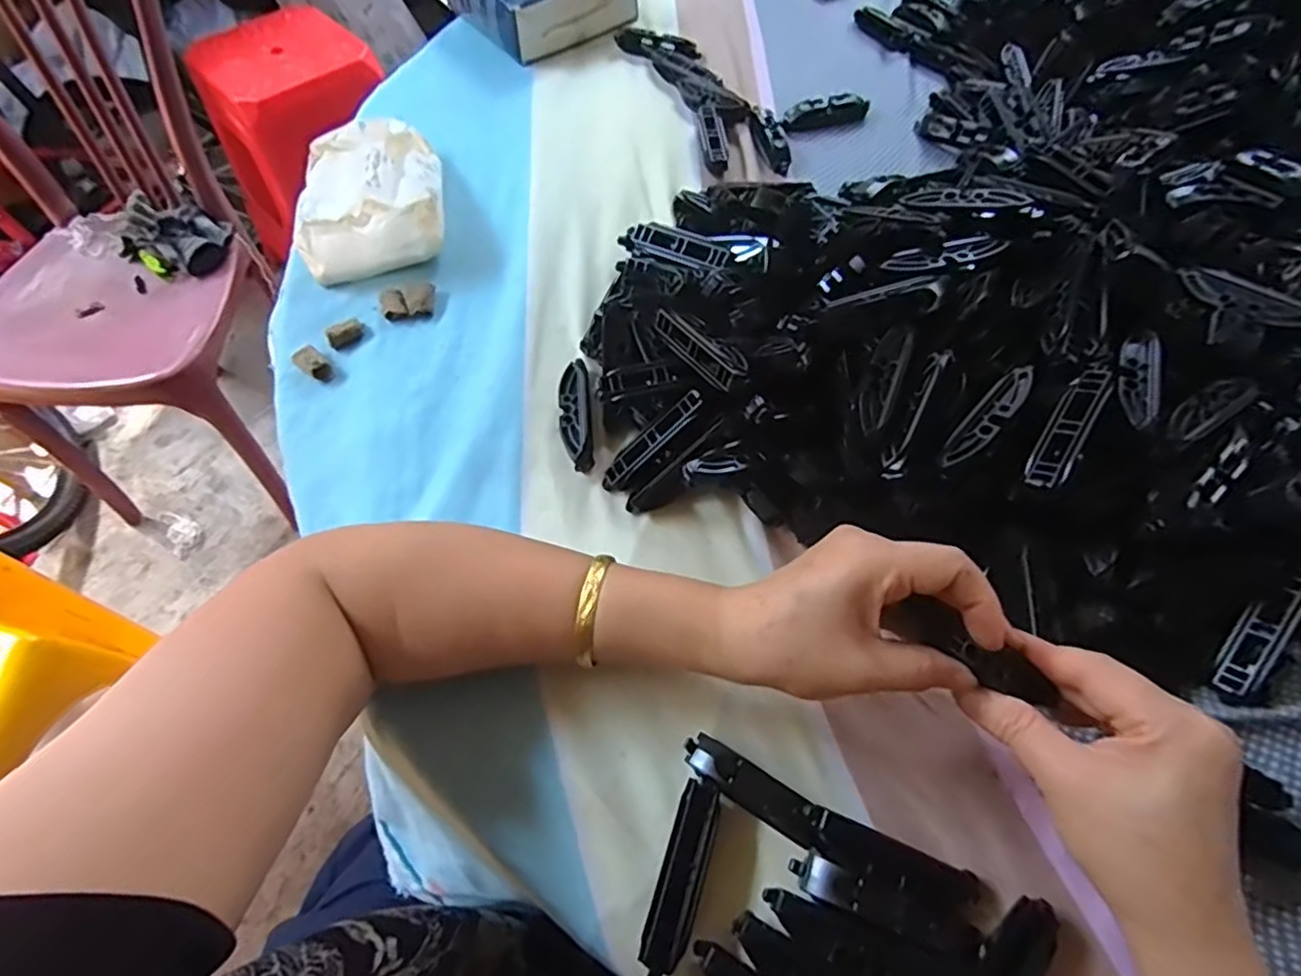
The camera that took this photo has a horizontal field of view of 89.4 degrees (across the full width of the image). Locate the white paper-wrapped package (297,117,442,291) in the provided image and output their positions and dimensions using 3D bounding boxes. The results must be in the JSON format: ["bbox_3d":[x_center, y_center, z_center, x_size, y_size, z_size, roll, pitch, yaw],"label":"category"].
[{"bbox_3d":[-0.216,-0.226,0.500,0.110,0.044,0.147,-13,62,-7],"label":"white paper-wrapped package"}]

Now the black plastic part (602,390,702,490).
[{"bbox_3d":[0.001,-0.026,0.385,0.077,0.008,0.016,-43,65,16],"label":"black plastic part"}]

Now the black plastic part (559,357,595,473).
[{"bbox_3d":[-0.046,-0.047,0.412,0.020,0.012,0.079,-7,62,-3],"label":"black plastic part"}]

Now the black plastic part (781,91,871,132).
[{"bbox_3d":[0.155,-0.332,0.578,0.085,0.017,0.020,-16,63,-8],"label":"black plastic part"}]

